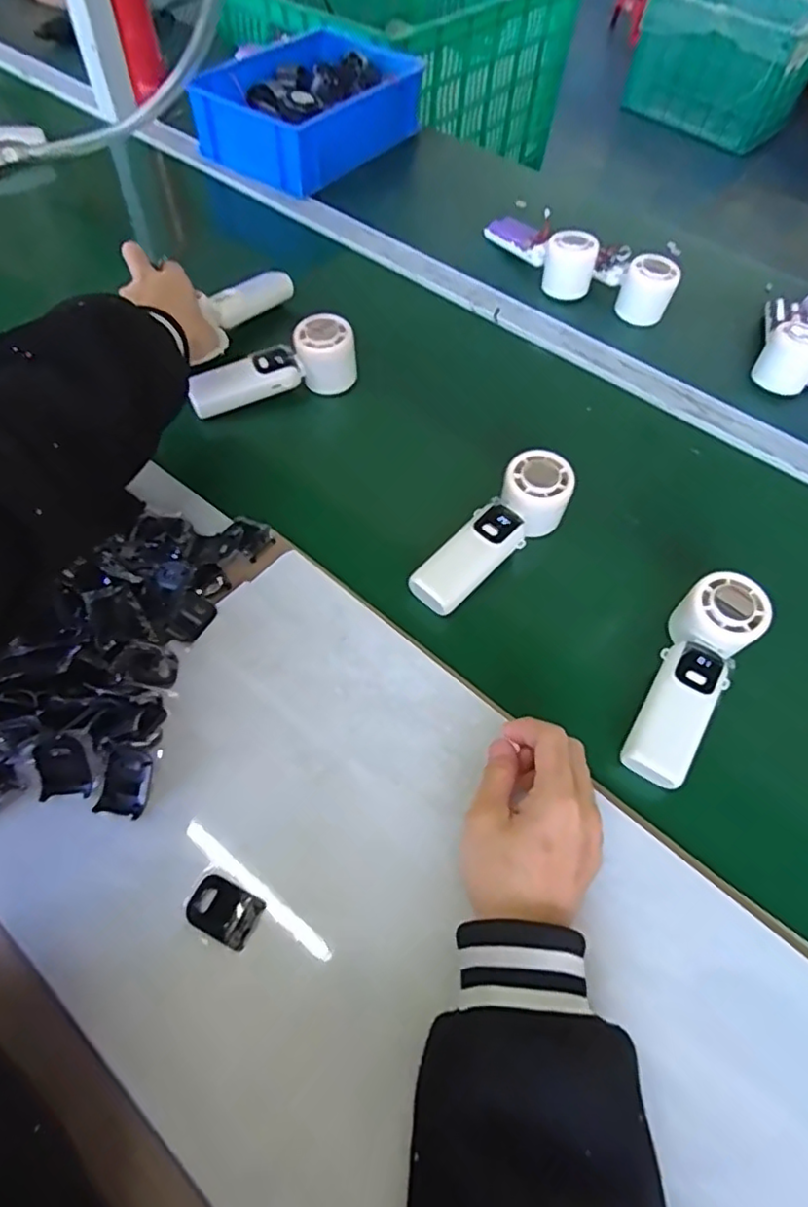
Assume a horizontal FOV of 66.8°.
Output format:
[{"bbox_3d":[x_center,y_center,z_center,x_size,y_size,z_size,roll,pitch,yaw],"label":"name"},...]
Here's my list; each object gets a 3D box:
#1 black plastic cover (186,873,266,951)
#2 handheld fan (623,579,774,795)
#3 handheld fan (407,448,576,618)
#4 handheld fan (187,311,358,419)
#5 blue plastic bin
[{"bbox_3d":[-0.107,0.183,0.365,0.041,0.004,0.029,24,61,12],"label":"black plastic cover"},{"bbox_3d":[0.209,0.052,0.449,0.058,0.044,0.165,31,63,16],"label":"handheld fan"},{"bbox_3d":[0.073,-0.061,0.506,0.059,0.044,0.165,40,66,20],"label":"handheld fan"},{"bbox_3d":[-0.129,-0.234,0.605,0.160,0.056,0.045,-19,62,-13],"label":"handheld fan"},{"bbox_3d":[-0.121,-0.715,0.879,0.198,0.088,0.331,31,61,15],"label":"blue plastic bin"}]

